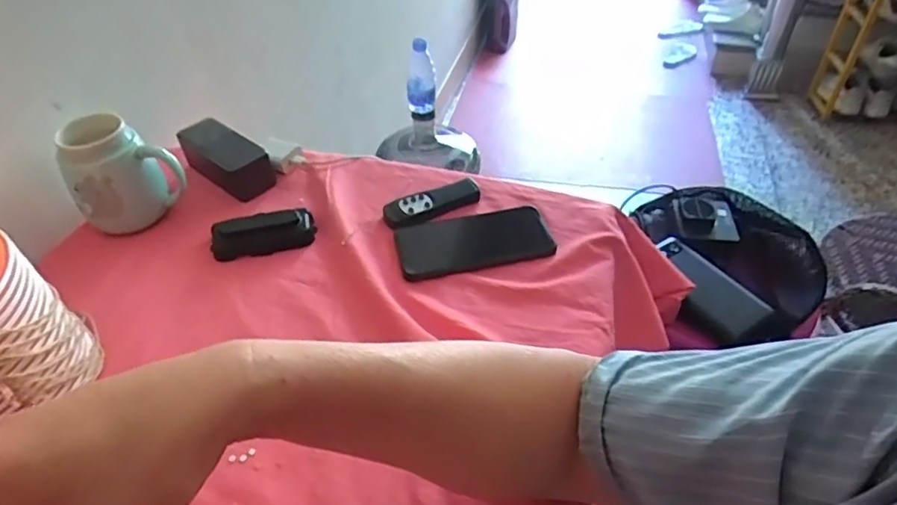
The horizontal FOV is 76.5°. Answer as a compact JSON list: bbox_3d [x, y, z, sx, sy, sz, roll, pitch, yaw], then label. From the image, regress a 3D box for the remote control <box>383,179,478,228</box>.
[{"bbox_3d":[-0.020,-0.058,0.651,0.114,0.015,0.036,-20,47,-18],"label":"remote control"}]

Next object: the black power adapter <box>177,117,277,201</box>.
[{"bbox_3d":[-0.271,-0.116,0.692,0.118,0.050,0.053,29,52,27],"label":"black power adapter"}]

